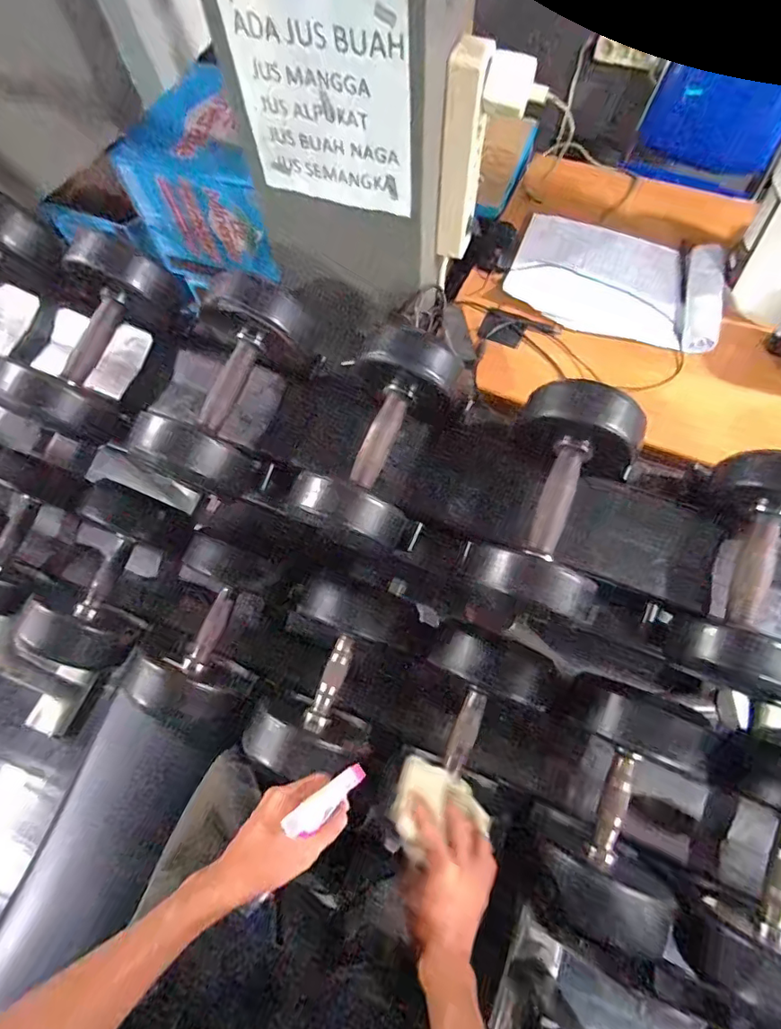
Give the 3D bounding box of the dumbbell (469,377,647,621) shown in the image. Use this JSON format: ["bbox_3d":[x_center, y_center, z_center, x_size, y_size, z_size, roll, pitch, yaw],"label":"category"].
[{"bbox_3d":[0.176,-0.013,0.551,0.116,0.131,0.232,21,69,11],"label":"dumbbell"}]

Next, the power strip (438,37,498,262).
[{"bbox_3d":[0.098,-0.468,0.680,0.042,0.244,0.062,20,69,10],"label":"power strip"}]

